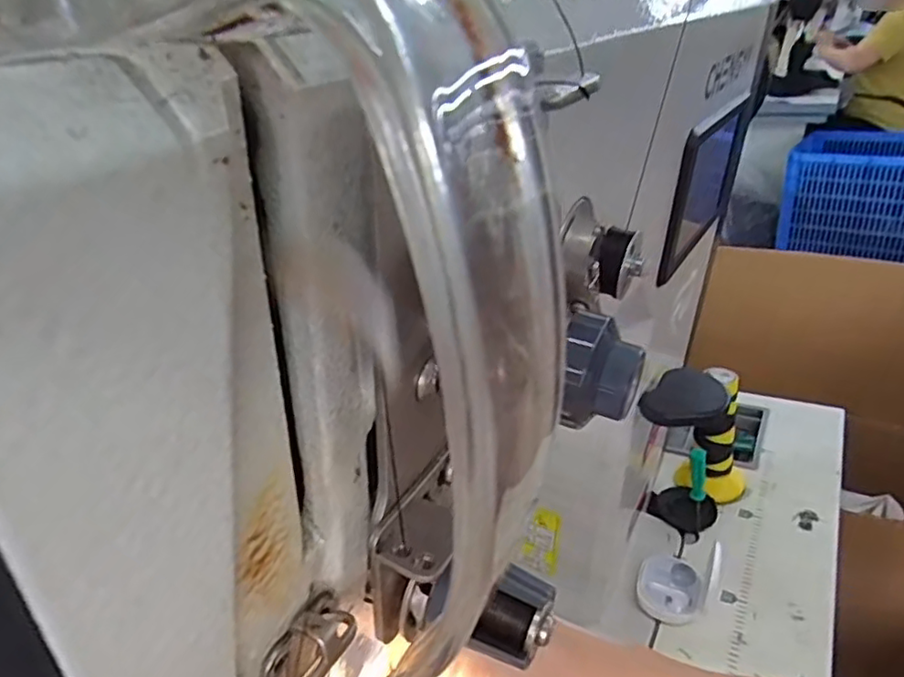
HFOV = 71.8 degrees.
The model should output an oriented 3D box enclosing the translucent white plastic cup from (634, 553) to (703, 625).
[{"bbox_3d":[0.170,0.197,0.490,0.048,0.018,0.056,2,28,17],"label":"translucent white plastic cup"}]

